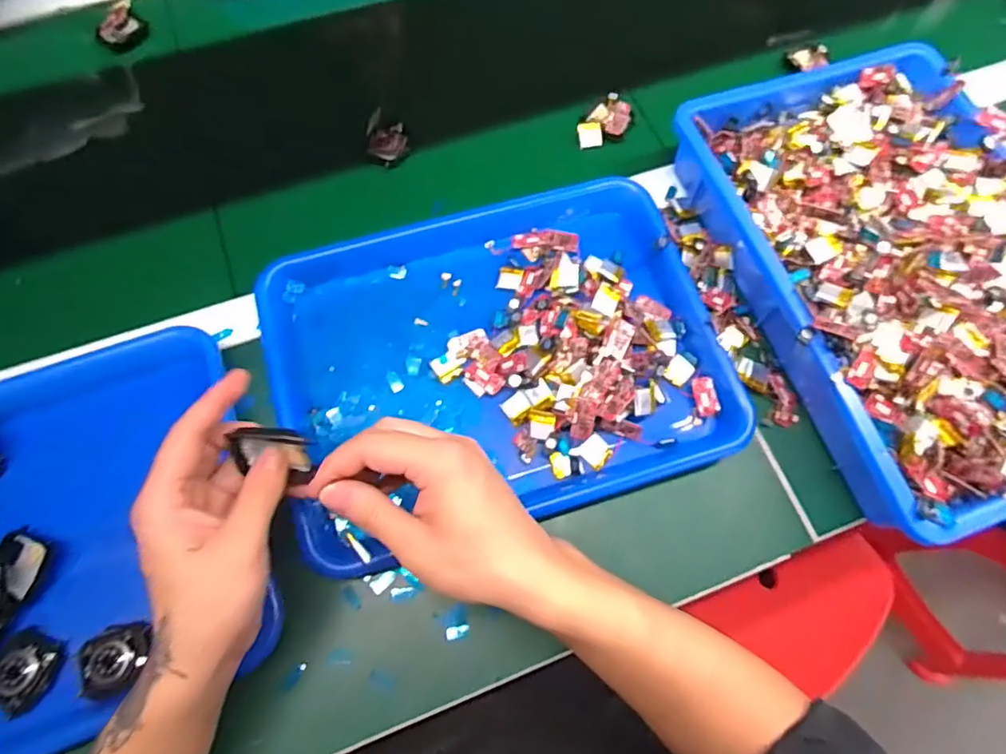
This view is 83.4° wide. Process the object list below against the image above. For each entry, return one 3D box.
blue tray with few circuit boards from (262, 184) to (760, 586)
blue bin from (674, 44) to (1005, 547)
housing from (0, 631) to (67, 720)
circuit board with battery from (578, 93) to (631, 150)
[{"bbox_3d":[-0.006,-0.022,0.437,0.334,0.037,0.258,-16,72,-7],"label":"blue tray with few circuit boards"},{"bbox_3d":[0.312,-0.090,0.437,0.242,0.078,0.378,-16,72,-7],"label":"blue bin"},{"bbox_3d":[-0.310,0.190,0.363,0.042,0.011,0.044,17,71,5],"label":"housing"},{"bbox_3d":[0.093,-0.238,0.530,0.038,0.020,0.057,40,74,12],"label":"circuit board with battery"}]

